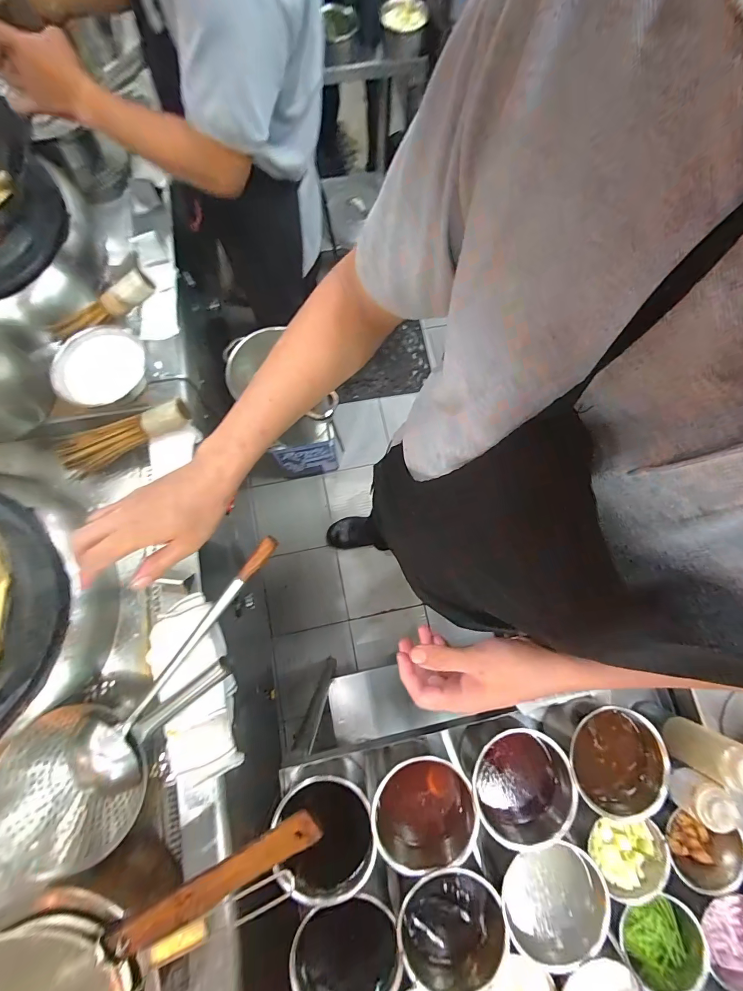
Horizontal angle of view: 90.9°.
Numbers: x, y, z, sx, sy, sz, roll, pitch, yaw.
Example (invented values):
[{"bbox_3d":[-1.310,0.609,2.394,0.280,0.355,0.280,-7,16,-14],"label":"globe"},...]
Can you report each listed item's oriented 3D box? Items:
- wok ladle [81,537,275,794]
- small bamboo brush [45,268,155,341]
[{"bbox_3d":[-0.330,0.262,0.618,0.106,0.046,0.480,30,79,5],"label":"wok ladle"},{"bbox_3d":[-0.579,-0.395,0.779,0.248,0.051,0.047,-22,79,10],"label":"small bamboo brush"}]

